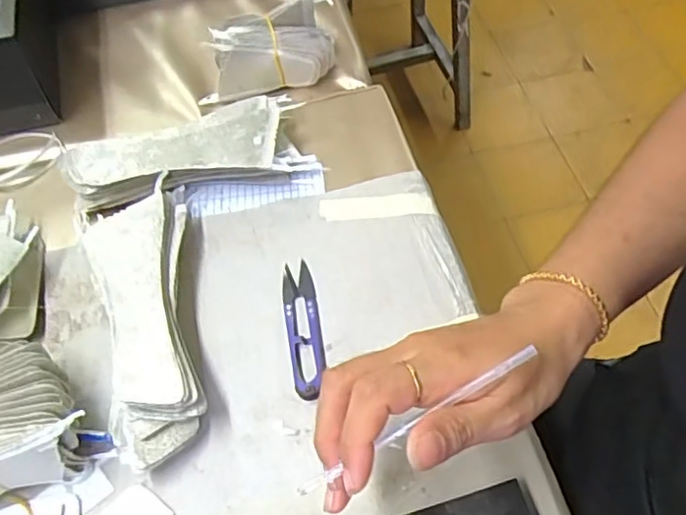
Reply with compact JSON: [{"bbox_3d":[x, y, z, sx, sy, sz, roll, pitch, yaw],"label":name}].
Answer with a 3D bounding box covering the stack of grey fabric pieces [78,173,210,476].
[{"bbox_3d":[-0.132,0.035,0.411,0.071,0.043,0.200,-14,57,-6],"label":"stack of grey fabric pieces"}]

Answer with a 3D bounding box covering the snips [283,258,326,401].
[{"bbox_3d":[-0.027,0.046,0.418,0.023,0.007,0.100,-9,57,-2],"label":"snips"}]

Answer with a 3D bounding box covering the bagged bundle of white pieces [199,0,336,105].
[{"bbox_3d":[-0.068,-0.188,0.548,0.121,0.054,0.066,-10,57,-3],"label":"bagged bundle of white pieces"}]

